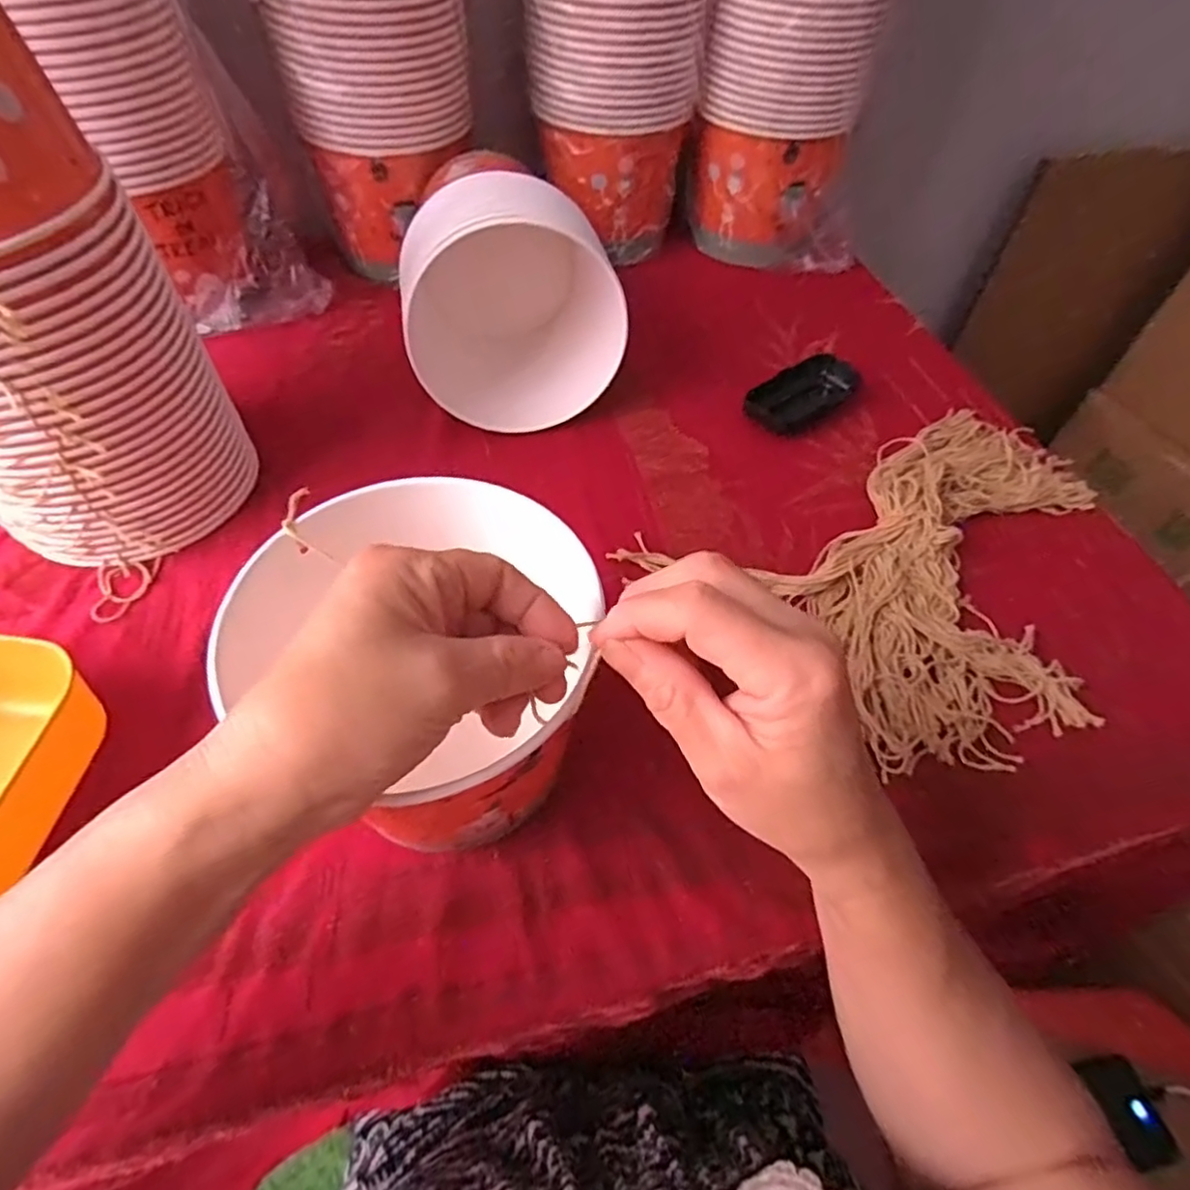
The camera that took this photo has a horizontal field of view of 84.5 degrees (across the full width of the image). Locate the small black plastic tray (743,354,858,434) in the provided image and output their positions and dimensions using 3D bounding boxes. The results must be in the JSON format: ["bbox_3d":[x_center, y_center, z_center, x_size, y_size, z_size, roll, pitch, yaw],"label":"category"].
[{"bbox_3d":[0.187,-0.181,0.579,0.112,0.028,0.043,-32,61,-23],"label":"small black plastic tray"}]

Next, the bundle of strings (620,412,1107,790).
[{"bbox_3d":[0.242,-0.018,0.462,0.355,0.033,0.246,-21,57,-17],"label":"bundle of strings"}]

